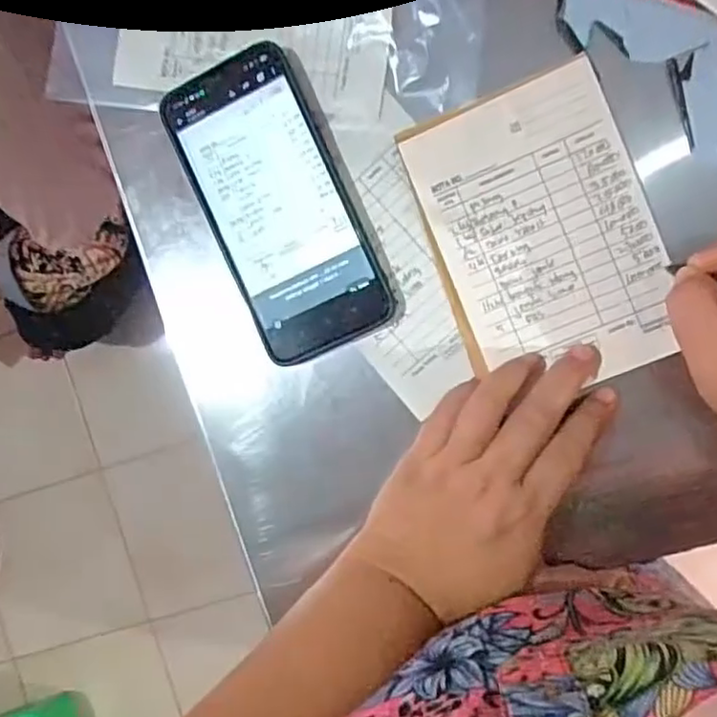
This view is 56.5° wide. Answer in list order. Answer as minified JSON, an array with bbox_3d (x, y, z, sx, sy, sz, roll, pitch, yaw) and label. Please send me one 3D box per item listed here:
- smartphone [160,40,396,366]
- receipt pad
[{"bbox_3d":[-0.044,-0.083,0.367,0.073,0.014,0.162,-23,90,9],"label":"smartphone"},{"bbox_3d":[0.096,-0.065,0.352,0.108,0.004,0.156,-19,90,9],"label":"receipt pad"}]

